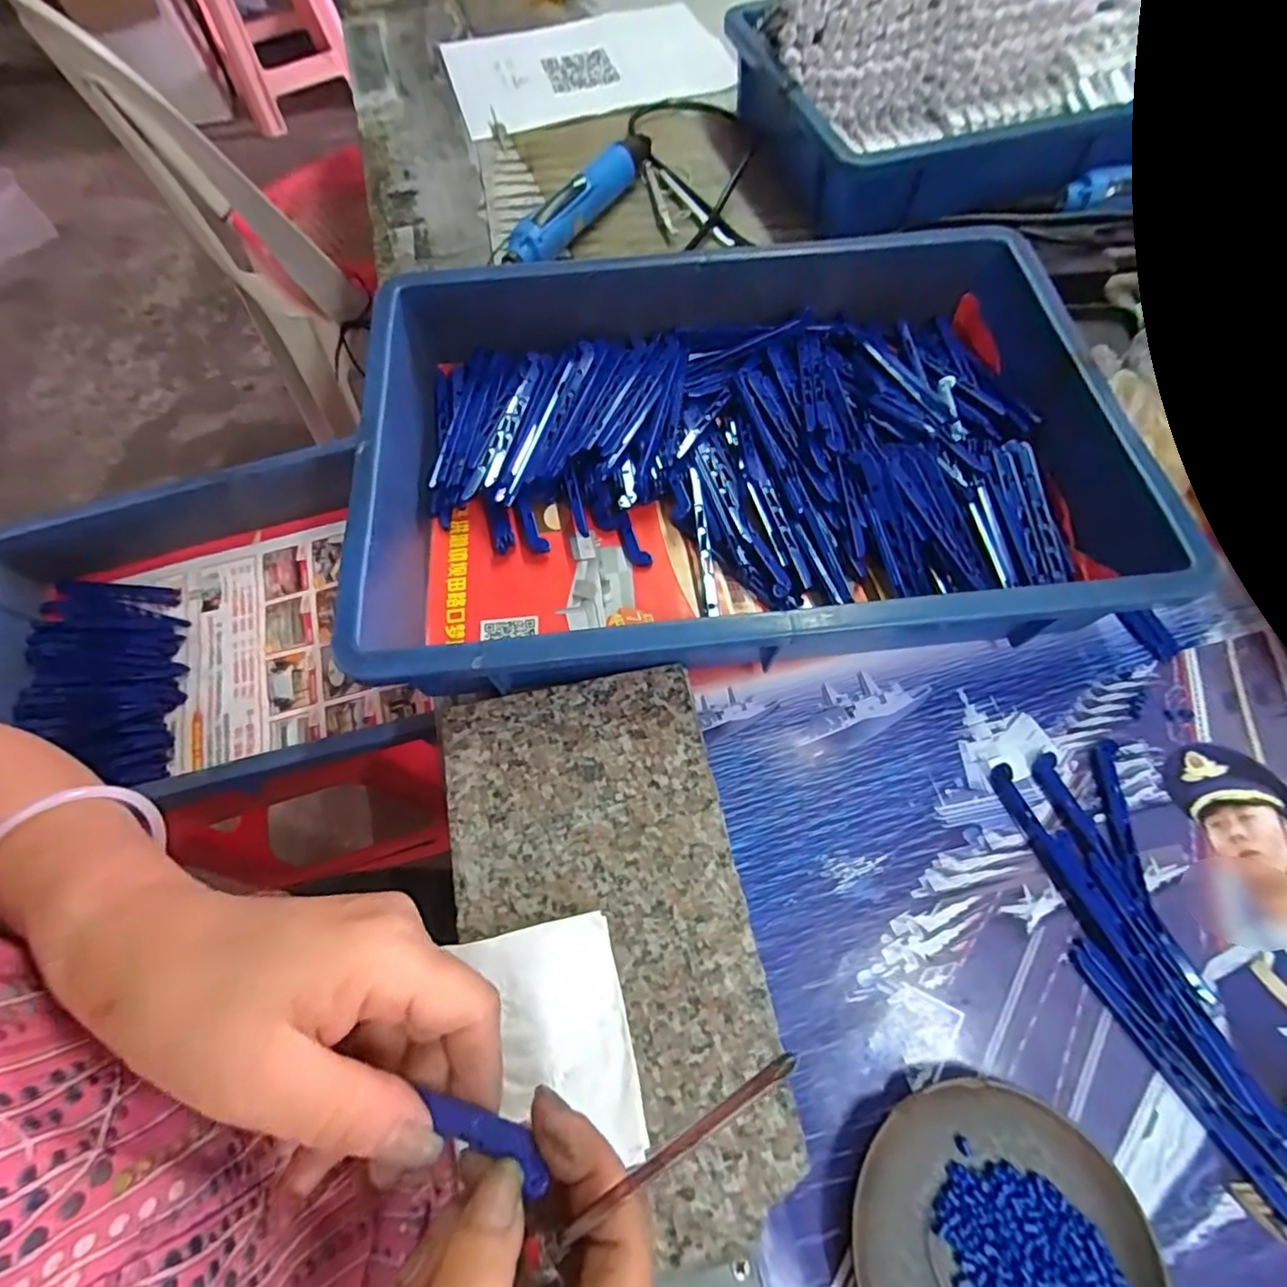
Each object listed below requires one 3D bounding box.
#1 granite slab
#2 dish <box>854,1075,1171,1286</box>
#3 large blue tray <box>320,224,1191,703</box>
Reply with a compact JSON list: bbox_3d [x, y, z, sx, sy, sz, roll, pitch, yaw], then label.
[{"bbox_3d":[-0.018,0.134,0.283,0.130,0.025,0.237,-12,65,-5],"label":"granite slab"},{"bbox_3d":[0.143,0.245,0.234,0.110,0.017,0.113,0,65,0],"label":"dish"},{"bbox_3d":[0.068,-0.118,0.372,0.452,0.079,0.286,-6,65,-2],"label":"large blue tray"}]

